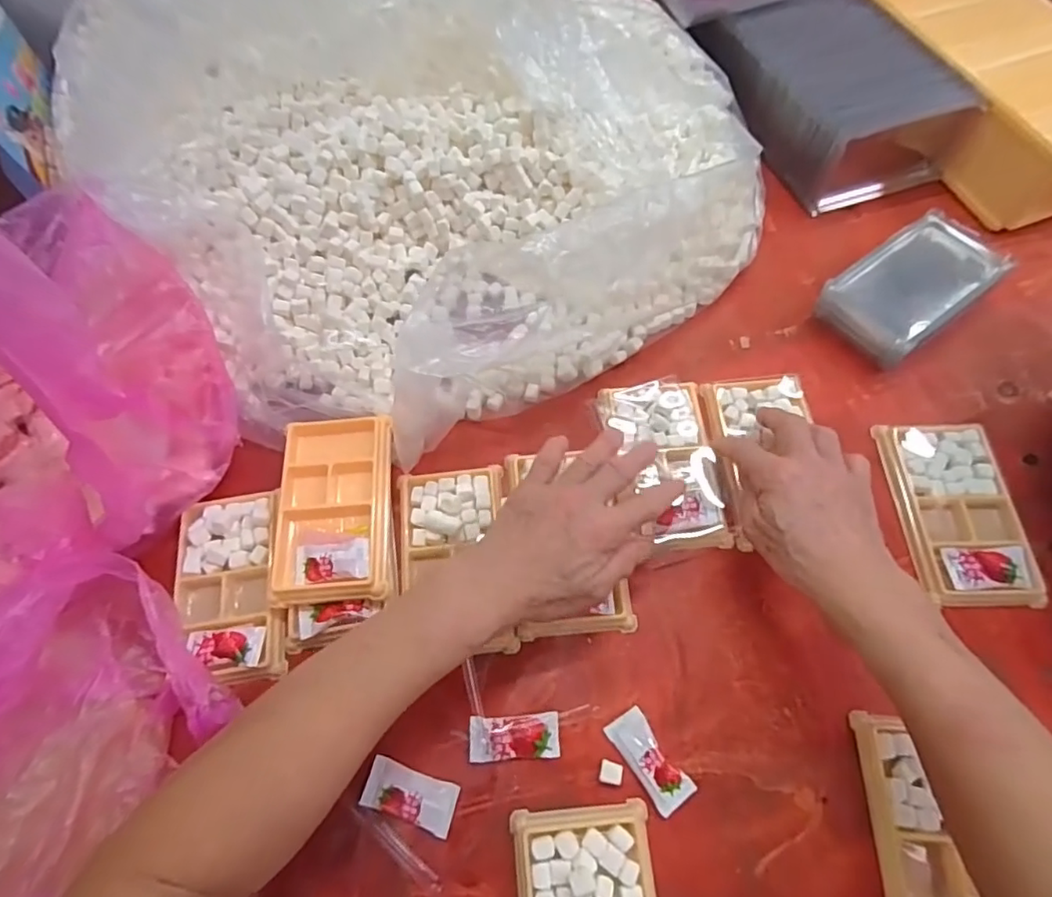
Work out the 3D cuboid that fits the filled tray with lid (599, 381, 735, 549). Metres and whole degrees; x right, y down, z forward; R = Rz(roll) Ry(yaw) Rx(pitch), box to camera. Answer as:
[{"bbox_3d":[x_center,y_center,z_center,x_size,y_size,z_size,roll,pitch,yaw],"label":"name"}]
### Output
[{"bbox_3d":[0.111,0.008,0.439,0.075,0.015,0.142,-14,64,-4],"label":"filled tray with lid"}]

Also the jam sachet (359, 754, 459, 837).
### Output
[{"bbox_3d":[-0.071,0.214,0.353,0.057,0.004,0.028,15,66,10],"label":"jam sachet"}]

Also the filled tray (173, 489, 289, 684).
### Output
[{"bbox_3d":[-0.212,0.099,0.414,0.075,0.024,0.134,-10,65,-2],"label":"filled tray"}]

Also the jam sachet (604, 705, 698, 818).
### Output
[{"bbox_3d":[0.077,0.194,0.358,0.025,0.012,0.057,-32,67,-12],"label":"jam sachet"}]

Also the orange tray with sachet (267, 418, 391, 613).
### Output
[{"bbox_3d":[-0.139,0.041,0.417,0.080,0.023,0.137,-5,65,1],"label":"orange tray with sachet"}]

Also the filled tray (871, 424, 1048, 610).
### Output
[{"bbox_3d":[0.314,0.045,0.418,0.078,0.015,0.134,-2,65,2],"label":"filled tray"}]

